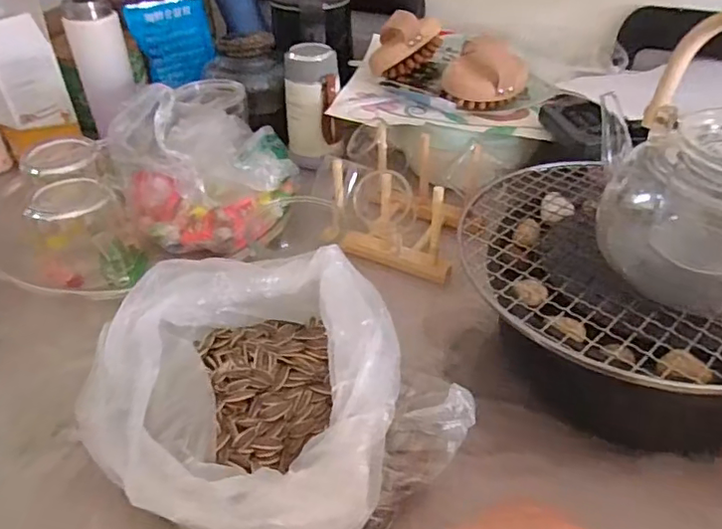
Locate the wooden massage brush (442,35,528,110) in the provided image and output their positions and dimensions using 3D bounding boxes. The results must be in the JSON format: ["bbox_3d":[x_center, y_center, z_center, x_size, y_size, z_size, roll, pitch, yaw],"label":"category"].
[{"bbox_3d":[0.146,-0.220,0.643,0.087,0.065,0.072,16,41,21],"label":"wooden massage brush"}]

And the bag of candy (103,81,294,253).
[{"bbox_3d":[-0.156,-0.101,0.572,0.161,0.149,0.109,9,39,13],"label":"bag of candy"}]

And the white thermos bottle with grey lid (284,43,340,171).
[{"bbox_3d":[-0.058,-0.191,0.703,0.068,0.143,0.064,-7,38,-6],"label":"white thermos bottle with grey lid"}]

